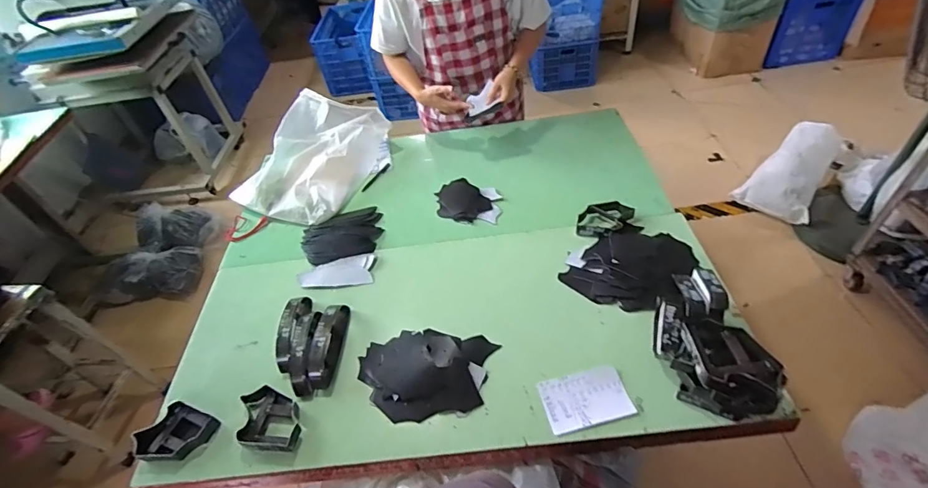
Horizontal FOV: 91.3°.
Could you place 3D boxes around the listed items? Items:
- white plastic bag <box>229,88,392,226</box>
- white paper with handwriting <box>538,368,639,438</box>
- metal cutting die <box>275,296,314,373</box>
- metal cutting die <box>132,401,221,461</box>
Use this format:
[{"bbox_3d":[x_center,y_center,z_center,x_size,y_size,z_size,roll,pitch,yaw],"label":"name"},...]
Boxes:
[{"bbox_3d":[-0.460,-0.262,1.385,0.320,0.171,0.436,12,48,17],"label":"white plastic bag"},{"bbox_3d":[0.227,0.288,0.846,0.153,0.006,0.100,-12,47,-4],"label":"white paper with handwriting"},{"bbox_3d":[-0.368,0.181,0.969,0.040,0.080,0.183,-5,45,2],"label":"metal cutting die"},{"bbox_3d":[-0.530,0.349,0.832,0.101,0.042,0.110,21,53,24],"label":"metal cutting die"}]

